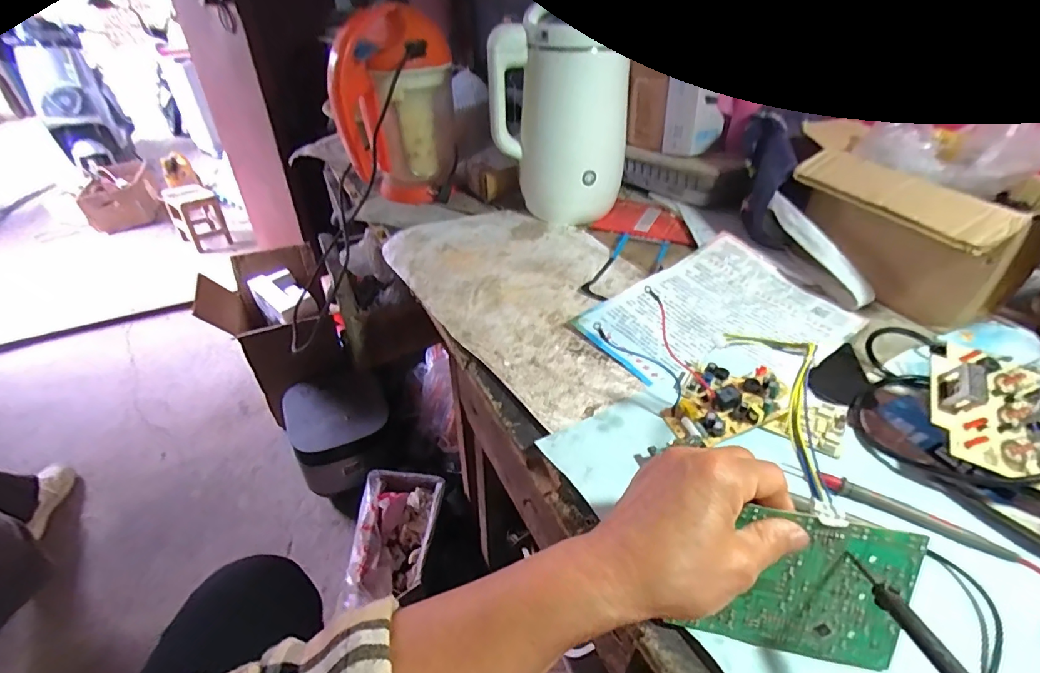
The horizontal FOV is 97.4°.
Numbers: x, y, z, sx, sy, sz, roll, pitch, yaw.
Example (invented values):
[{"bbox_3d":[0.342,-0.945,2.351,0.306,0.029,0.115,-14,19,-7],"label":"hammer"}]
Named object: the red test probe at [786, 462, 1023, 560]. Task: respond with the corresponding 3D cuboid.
[{"bbox_3d":[0.281,0.129,0.345,0.146,0.009,0.015,19,45,24],"label":"red test probe"}]

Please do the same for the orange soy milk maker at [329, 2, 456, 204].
[{"bbox_3d":[-0.217,-0.391,0.804,0.174,0.278,0.138,7,40,11],"label":"orange soy milk maker"}]

